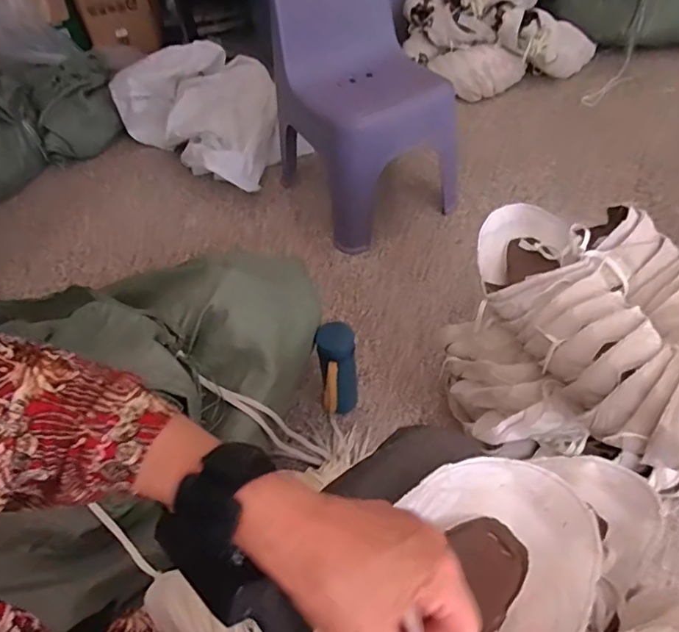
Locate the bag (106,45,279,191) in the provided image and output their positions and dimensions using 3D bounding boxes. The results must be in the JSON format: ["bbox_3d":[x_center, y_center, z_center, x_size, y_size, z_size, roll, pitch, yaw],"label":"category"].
[{"bbox_3d":[-0.329,-0.553,1.407,0.445,0.192,0.363,34,61,28],"label":"bag"}]

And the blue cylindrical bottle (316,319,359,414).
[{"bbox_3d":[0.001,0.122,0.910,0.066,0.207,0.119,-7,52,-1],"label":"blue cylindrical bottle"}]

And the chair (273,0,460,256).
[{"bbox_3d":[0.055,-0.488,1.166,0.328,0.550,0.335,-30,56,-18],"label":"chair"}]

